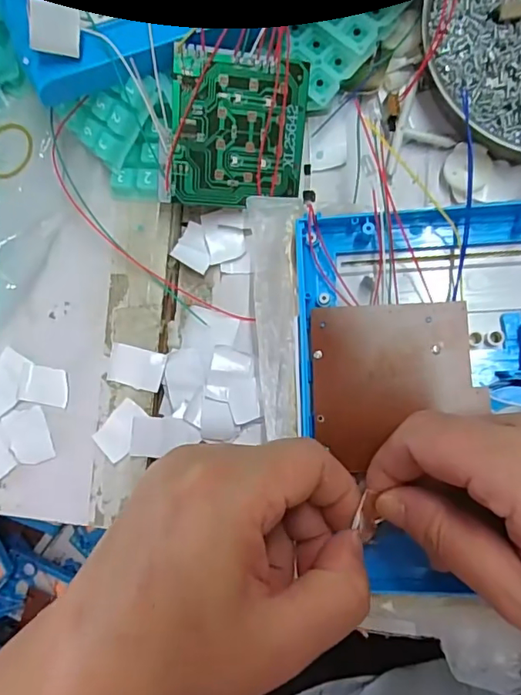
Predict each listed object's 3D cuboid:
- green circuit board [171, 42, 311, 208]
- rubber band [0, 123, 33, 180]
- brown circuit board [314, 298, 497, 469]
[{"bbox_3d":[-0.010,-0.108,0.260,0.067,0.004,0.071,-1,107,-15],"label":"green circuit board"},{"bbox_3d":[-0.146,-0.113,0.297,0.027,0.004,0.031,14,88,9],"label":"rubber band"},{"bbox_3d":[0.059,0.015,0.227,0.070,0.005,0.067,-3,86,9],"label":"brown circuit board"}]

